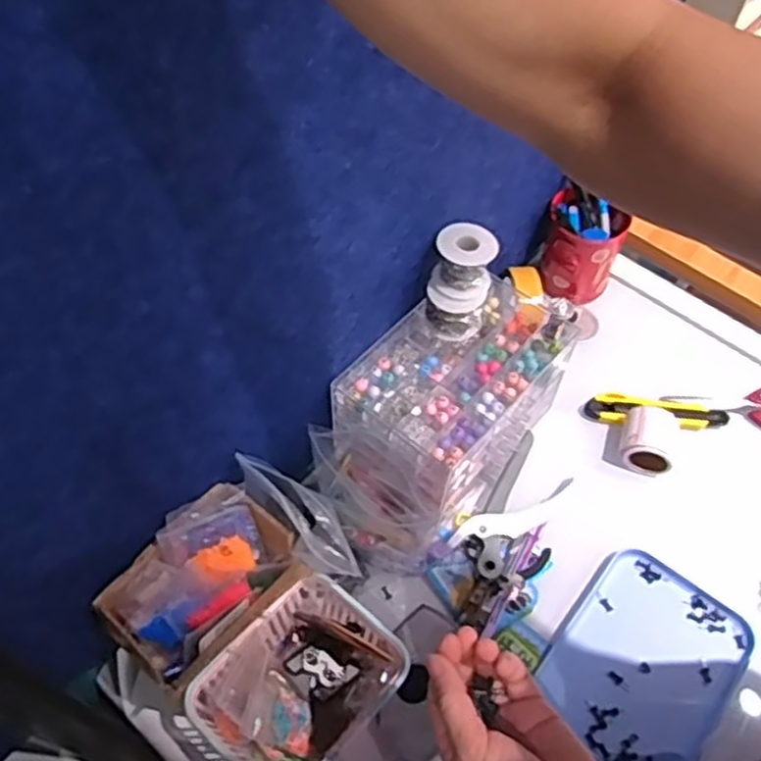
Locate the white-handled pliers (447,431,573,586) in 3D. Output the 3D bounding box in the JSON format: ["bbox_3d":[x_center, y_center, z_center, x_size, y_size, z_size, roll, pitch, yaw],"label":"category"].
[{"bbox_3d":[0.143,0.135,0.775,0.084,0.041,0.161,31,61,18],"label":"white-handled pliers"}]

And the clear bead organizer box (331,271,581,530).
[{"bbox_3d":[0.074,0.021,0.791,0.162,0.151,0.211,32,61,19],"label":"clear bead organizer box"}]

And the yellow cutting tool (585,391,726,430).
[{"bbox_3d":[0.309,0.032,0.858,0.151,0.019,0.041,6,56,3],"label":"yellow cutting tool"}]

